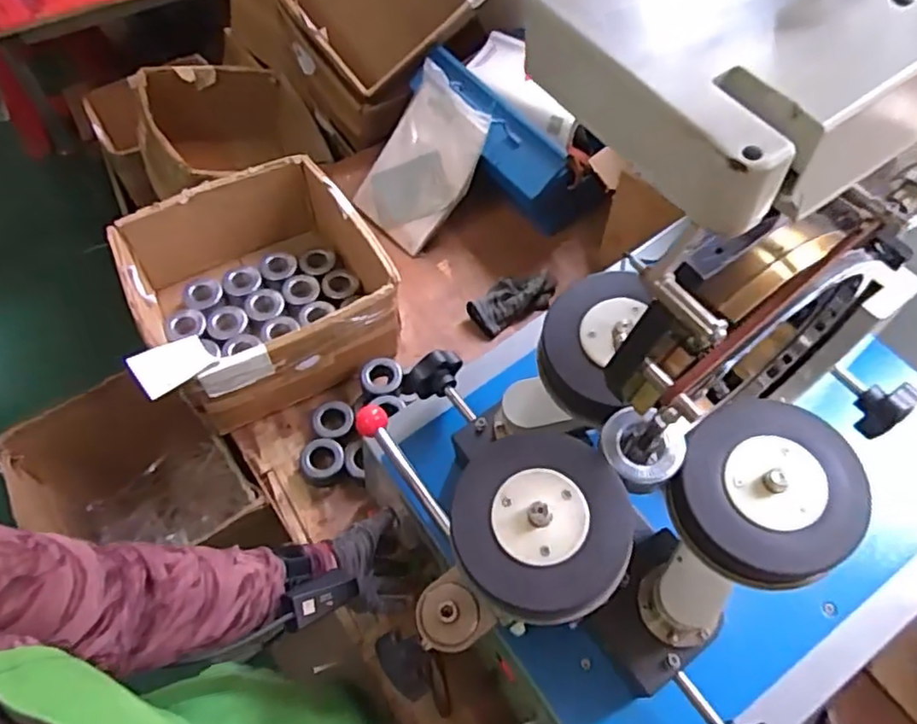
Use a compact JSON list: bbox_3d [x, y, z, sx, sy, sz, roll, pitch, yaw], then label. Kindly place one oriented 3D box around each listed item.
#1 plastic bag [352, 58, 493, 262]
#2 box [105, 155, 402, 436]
[{"bbox_3d":[-0.066,-0.352,1.142,0.188,0.284,0.052,42,28,23],"label":"plastic bag"},{"bbox_3d":[-0.297,-0.108,0.996,0.333,0.174,0.325,-26,63,-17],"label":"box"}]

